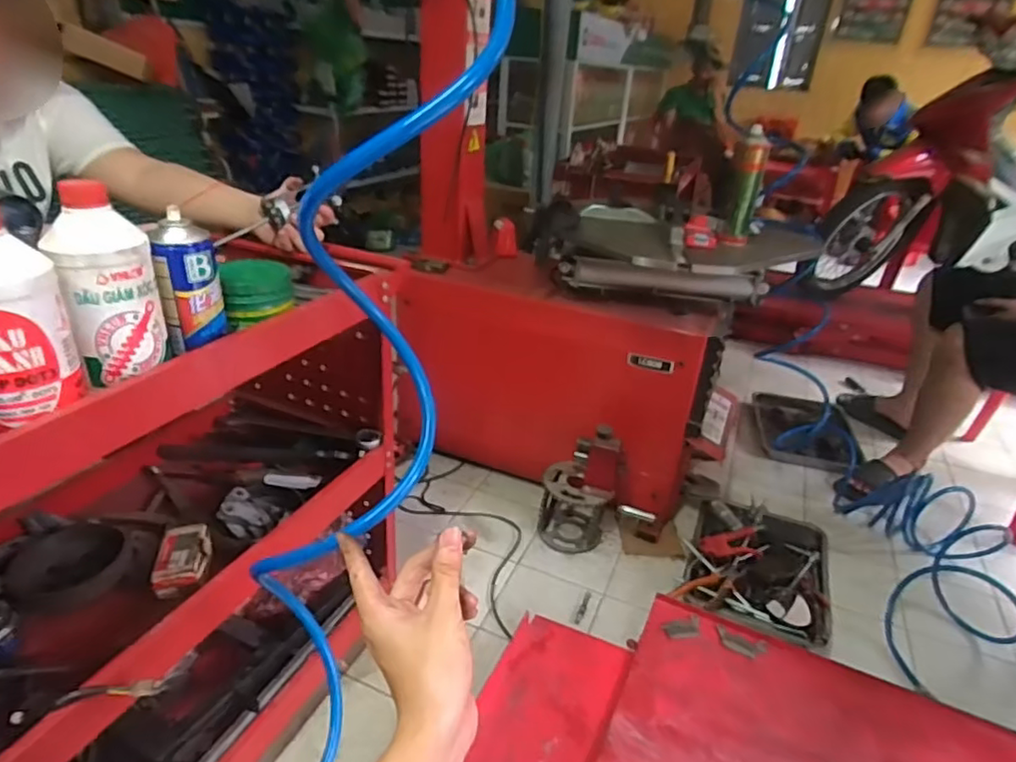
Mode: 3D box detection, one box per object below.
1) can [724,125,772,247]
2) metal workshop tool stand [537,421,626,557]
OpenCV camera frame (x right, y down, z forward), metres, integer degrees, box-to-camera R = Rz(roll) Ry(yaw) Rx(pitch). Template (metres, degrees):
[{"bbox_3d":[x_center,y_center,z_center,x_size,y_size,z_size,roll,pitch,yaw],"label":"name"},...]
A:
[{"bbox_3d":[0.449,-0.361,1.167,0.055,0.205,0.055,15,28,20],"label":"can"},{"bbox_3d":[0.168,0.247,1.428,0.169,0.293,0.144,14,28,19],"label":"metal workshop tool stand"}]

